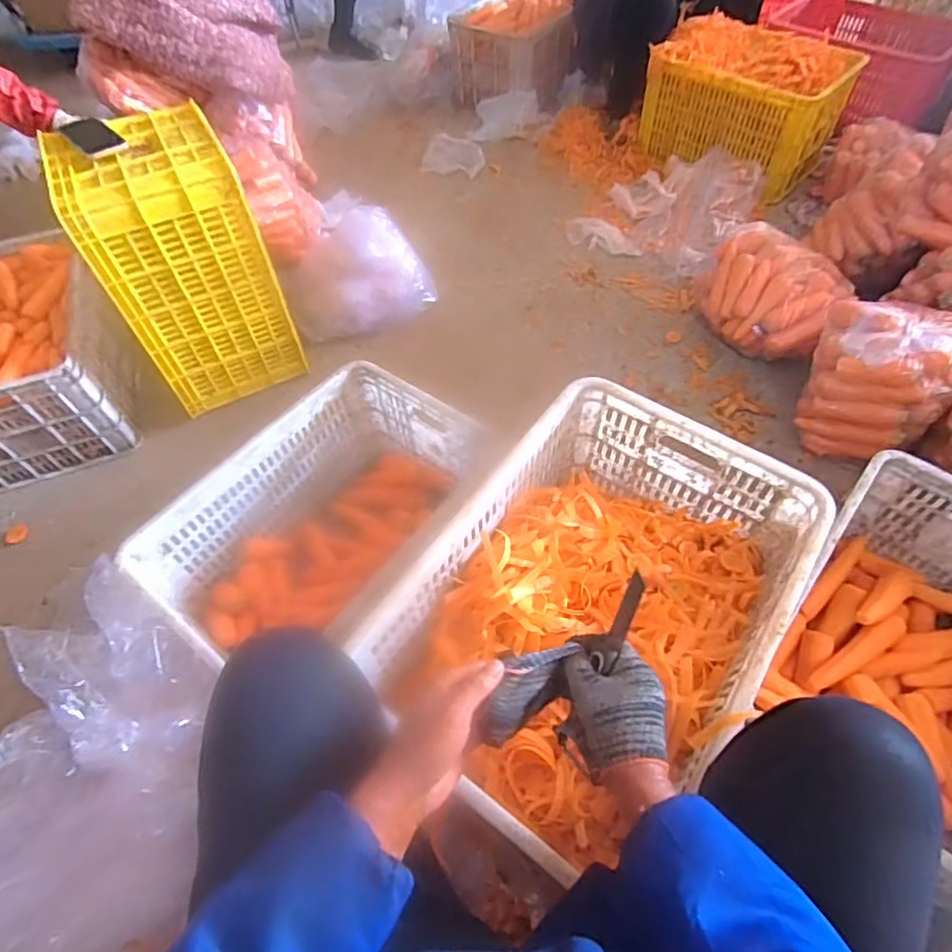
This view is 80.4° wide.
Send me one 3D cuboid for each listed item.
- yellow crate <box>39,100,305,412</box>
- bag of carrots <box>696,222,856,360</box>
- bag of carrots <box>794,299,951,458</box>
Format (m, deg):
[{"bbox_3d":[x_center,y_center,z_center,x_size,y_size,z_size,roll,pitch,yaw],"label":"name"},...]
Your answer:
[{"bbox_3d":[-0.609,-0.449,1.216,0.293,0.477,0.302,-24,58,-13],"label":"yellow crate"},{"bbox_3d":[0.685,-0.414,1.337,0.206,0.188,0.317,-38,62,-20],"label":"bag of carrots"},{"bbox_3d":[0.789,-0.180,1.103,0.249,0.260,0.203,17,59,14],"label":"bag of carrots"}]

